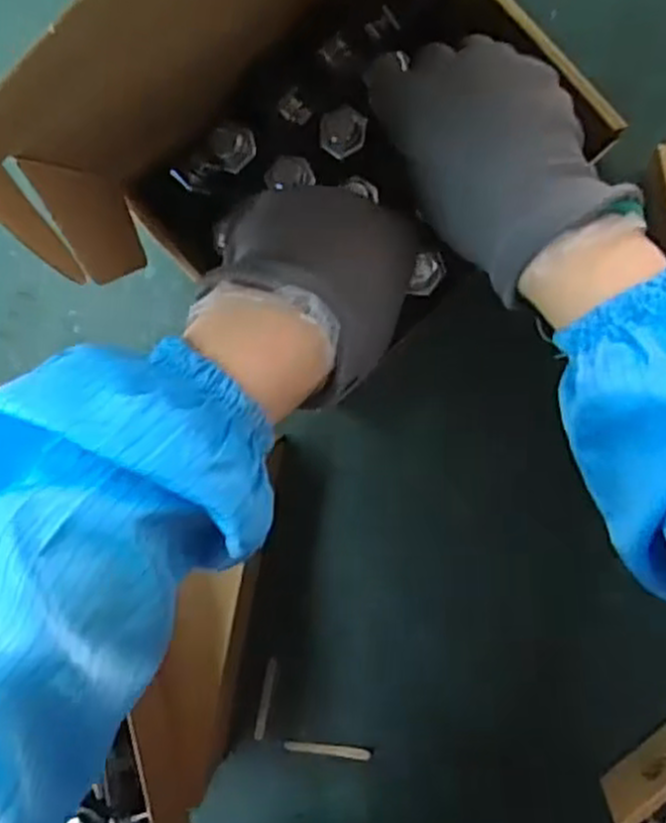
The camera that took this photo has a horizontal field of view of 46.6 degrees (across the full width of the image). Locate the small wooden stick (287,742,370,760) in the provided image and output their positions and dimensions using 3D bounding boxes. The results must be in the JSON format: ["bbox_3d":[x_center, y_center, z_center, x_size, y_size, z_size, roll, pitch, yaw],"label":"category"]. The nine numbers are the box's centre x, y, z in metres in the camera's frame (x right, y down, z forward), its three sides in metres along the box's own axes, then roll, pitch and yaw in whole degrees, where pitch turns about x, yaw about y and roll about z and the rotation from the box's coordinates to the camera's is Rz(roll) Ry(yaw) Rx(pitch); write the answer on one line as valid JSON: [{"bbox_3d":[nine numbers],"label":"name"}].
[{"bbox_3d":[-0.003,0.209,0.478,0.052,0.004,0.008,1,94,6],"label":"small wooden stick"}]

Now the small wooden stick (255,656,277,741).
[{"bbox_3d":[-0.042,0.178,0.478,0.006,0.004,0.053,12,95,5],"label":"small wooden stick"}]

